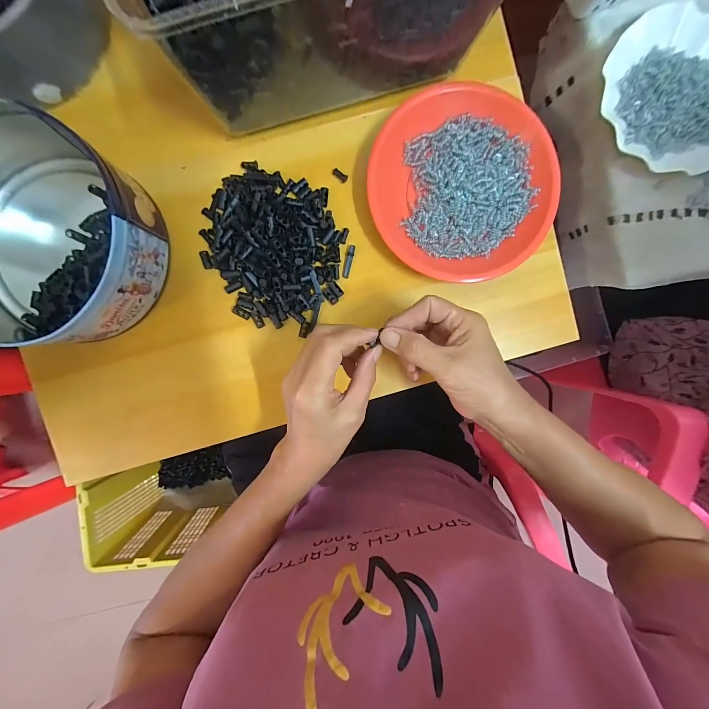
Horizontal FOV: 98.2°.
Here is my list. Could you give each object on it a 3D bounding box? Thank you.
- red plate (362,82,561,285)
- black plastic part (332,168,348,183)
[{"bbox_3d":[0.114,-0.177,0.329,0.191,0.035,0.181,0,92,-2],"label":"red plate"},{"bbox_3d":[-0.016,-0.194,0.331,0.017,0.004,0.009,37,91,-2],"label":"black plastic part"}]

